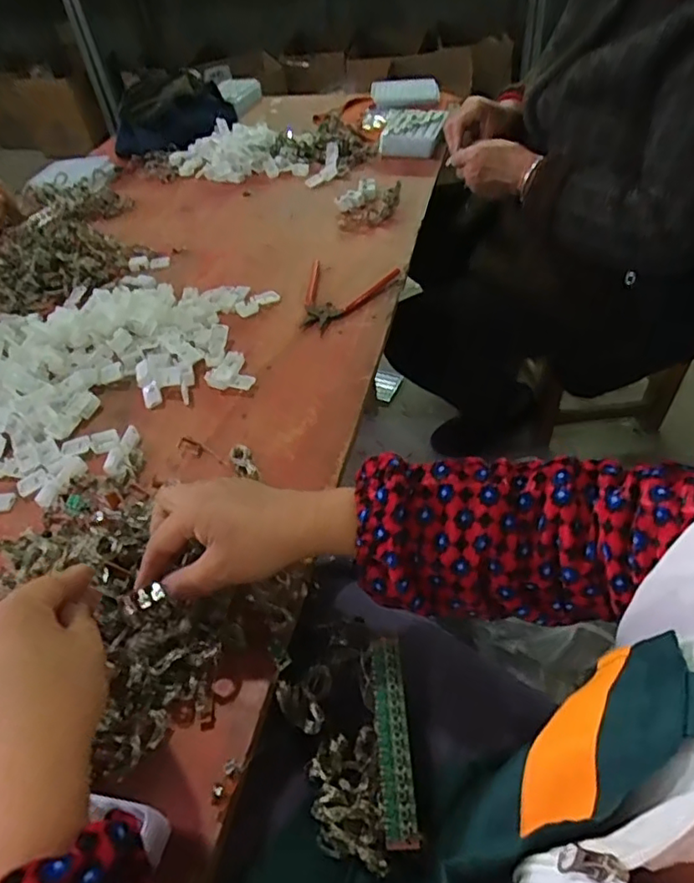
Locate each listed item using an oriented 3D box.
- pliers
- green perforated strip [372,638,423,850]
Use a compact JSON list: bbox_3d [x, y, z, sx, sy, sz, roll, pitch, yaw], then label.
[{"bbox_3d":[-0.012,-0.186,0.714,0.087,0.025,0.139,26,55,28],"label":"pliers"},{"bbox_3d":[0.031,0.200,0.400,0.023,0.007,0.126,-15,57,14],"label":"green perforated strip"}]

